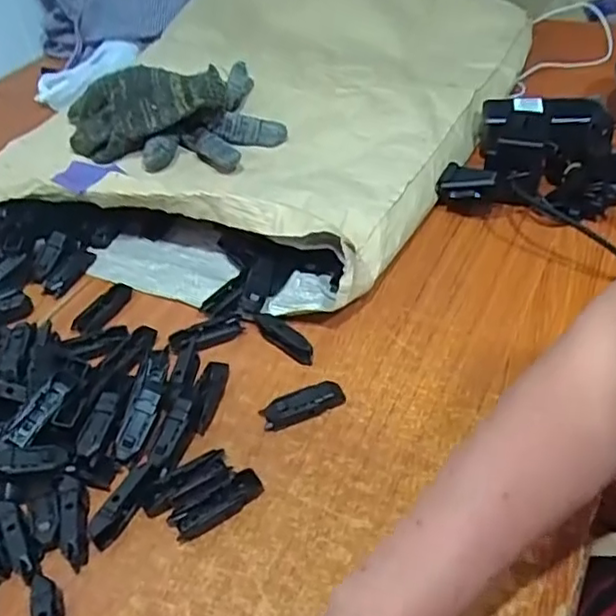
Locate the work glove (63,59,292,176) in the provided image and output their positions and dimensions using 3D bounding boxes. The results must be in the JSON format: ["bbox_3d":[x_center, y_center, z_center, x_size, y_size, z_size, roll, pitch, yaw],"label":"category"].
[{"bbox_3d":[-0.151,-0.219,0.720,0.228,0.084,0.117,-11,43,-4],"label":"work glove"}]

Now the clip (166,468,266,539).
[{"bbox_3d":[-0.065,0.140,0.455,0.067,0.013,0.021,-27,48,-20],"label":"clip"}]

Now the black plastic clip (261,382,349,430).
[{"bbox_3d":[-0.004,0.077,0.510,0.066,0.016,0.024,-17,45,-11],"label":"black plastic clip"}]

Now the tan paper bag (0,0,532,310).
[{"bbox_3d":[-0.021,-0.284,0.821,0.483,0.103,0.659,15,48,21],"label":"tan paper bag"}]

